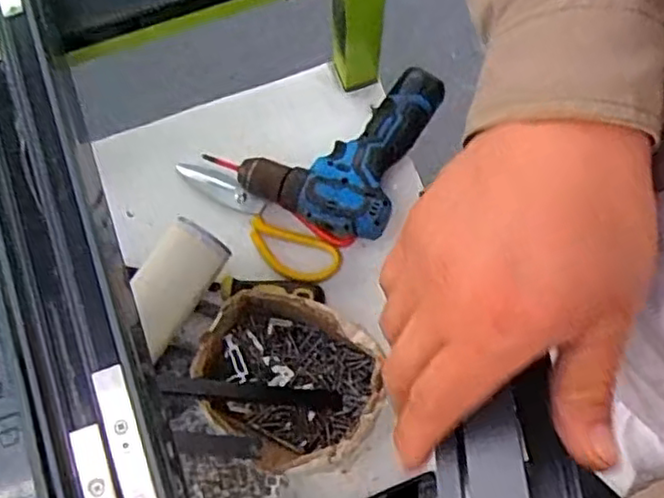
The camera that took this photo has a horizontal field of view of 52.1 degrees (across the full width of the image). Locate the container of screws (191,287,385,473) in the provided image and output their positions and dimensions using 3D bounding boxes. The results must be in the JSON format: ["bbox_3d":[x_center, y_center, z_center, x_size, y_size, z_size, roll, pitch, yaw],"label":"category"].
[{"bbox_3d":[-0.040,0.124,0.648,0.169,0.077,0.146,39,79,10],"label":"container of screws"}]

